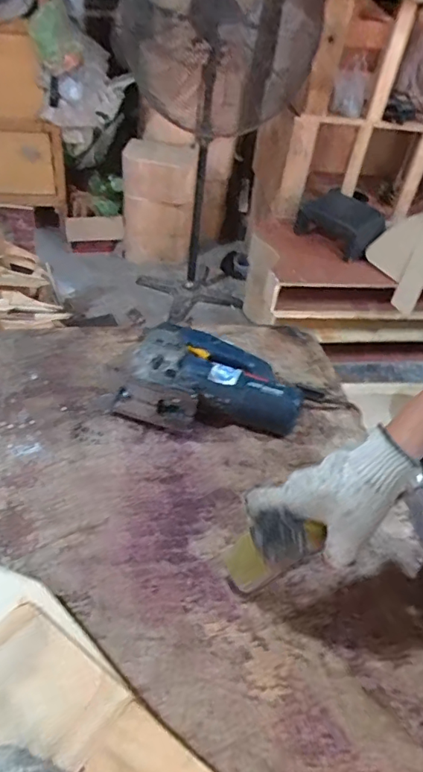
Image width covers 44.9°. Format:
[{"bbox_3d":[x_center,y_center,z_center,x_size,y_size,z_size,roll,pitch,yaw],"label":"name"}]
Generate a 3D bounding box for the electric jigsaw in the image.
[{"bbox_3d":[0.015,-0.003,0.722,0.257,0.071,0.177,13,36,-1],"label":"electric jigsaw"}]

